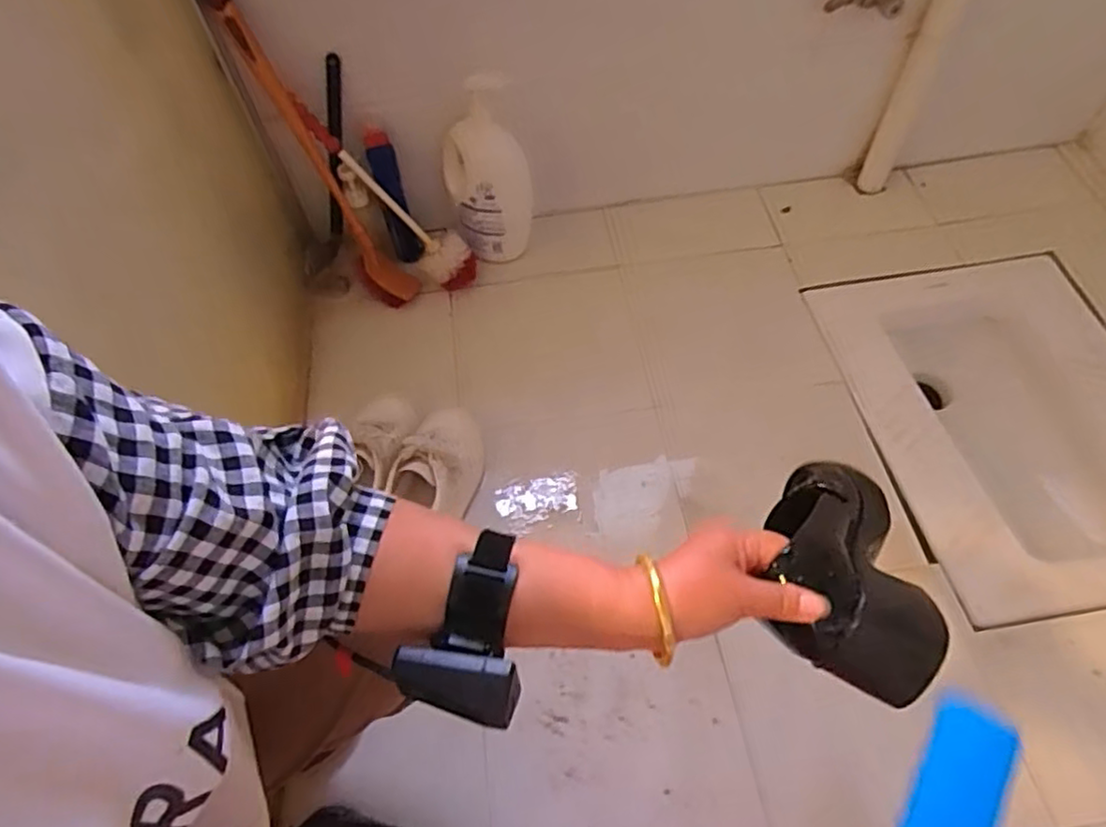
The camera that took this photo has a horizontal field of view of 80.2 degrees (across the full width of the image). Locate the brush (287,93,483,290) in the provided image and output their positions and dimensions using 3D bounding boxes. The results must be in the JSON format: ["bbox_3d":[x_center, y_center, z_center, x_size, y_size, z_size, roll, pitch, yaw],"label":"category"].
[{"bbox_3d":[-0.266,-0.346,1.065,0.078,0.379,0.071,-8,45,49],"label":"brush"}]

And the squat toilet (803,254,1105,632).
[{"bbox_3d":[0.699,0.041,1.056,0.437,0.179,0.572,-10,58,-2],"label":"squat toilet"}]

